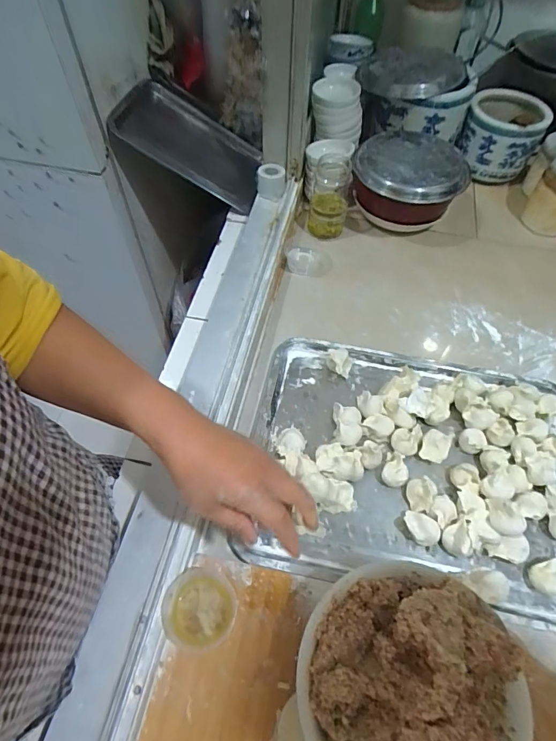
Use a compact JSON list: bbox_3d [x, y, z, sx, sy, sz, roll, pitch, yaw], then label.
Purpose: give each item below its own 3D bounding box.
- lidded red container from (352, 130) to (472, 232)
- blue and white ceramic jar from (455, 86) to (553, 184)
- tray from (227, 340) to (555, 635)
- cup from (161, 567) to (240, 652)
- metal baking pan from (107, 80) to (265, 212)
[{"bbox_3d":[0.237,-0.338,0.791,0.191,0.137,0.200,15,58,9],"label":"lidded red container"},{"bbox_3d":[0.477,-0.498,0.895,0.151,0.124,0.169,29,61,17],"label":"blue and white ceramic jar"},{"bbox_3d":[0.182,0.113,0.549,0.429,0.035,0.324,10,57,6],"label":"tray"},{"bbox_3d":[-0.079,0.244,0.431,0.068,0.035,0.070,16,58,10],"label":"cup"},{"bbox_3d":[-0.163,-0.437,0.820,0.281,0.046,0.191,26,53,-22],"label":"metal baking pan"}]

